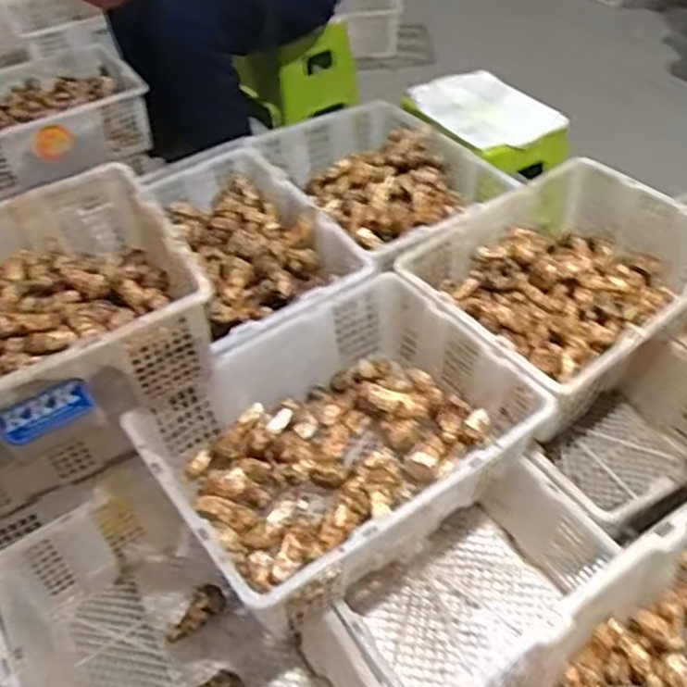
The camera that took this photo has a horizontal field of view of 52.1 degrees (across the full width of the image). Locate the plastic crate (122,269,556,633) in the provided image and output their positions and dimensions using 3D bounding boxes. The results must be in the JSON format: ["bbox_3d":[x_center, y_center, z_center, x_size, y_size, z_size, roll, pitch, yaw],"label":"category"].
[{"bbox_3d":[-0.004,0.133,0.988,0.478,0.150,0.362,-29,49,-22],"label":"plastic crate"}]

